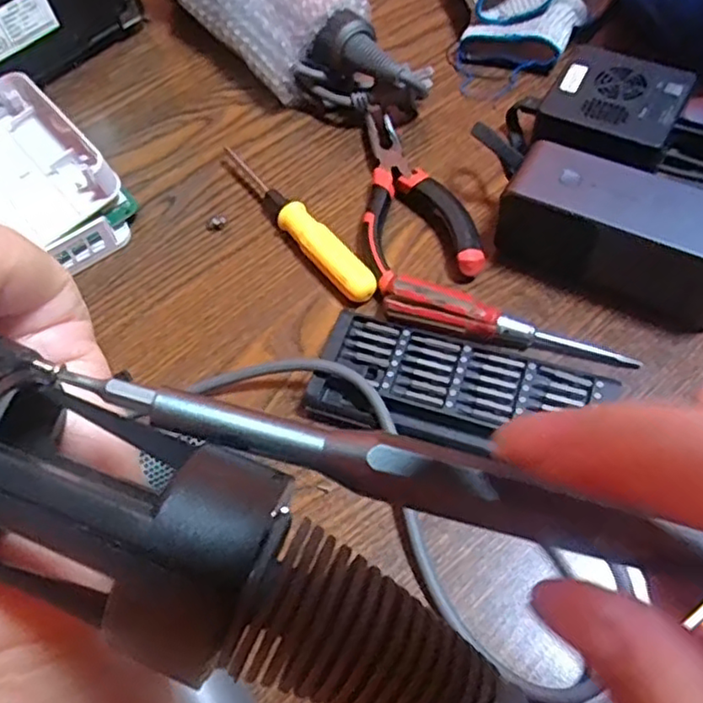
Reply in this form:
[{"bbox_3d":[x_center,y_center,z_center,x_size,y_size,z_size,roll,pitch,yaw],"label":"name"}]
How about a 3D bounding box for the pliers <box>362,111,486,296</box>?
[{"bbox_3d":[0.033,-0.101,0.426,0.065,0.018,0.143,-13,59,-3],"label":"pliers"}]

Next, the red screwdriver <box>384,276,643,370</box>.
[{"bbox_3d":[0.087,-0.015,0.365,0.138,0.023,0.023,12,61,12],"label":"red screwdriver"}]

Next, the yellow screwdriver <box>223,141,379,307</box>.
[{"bbox_3d":[-0.036,-0.084,0.421,0.020,0.018,0.153,-34,62,-15],"label":"yellow screwdriver"}]

